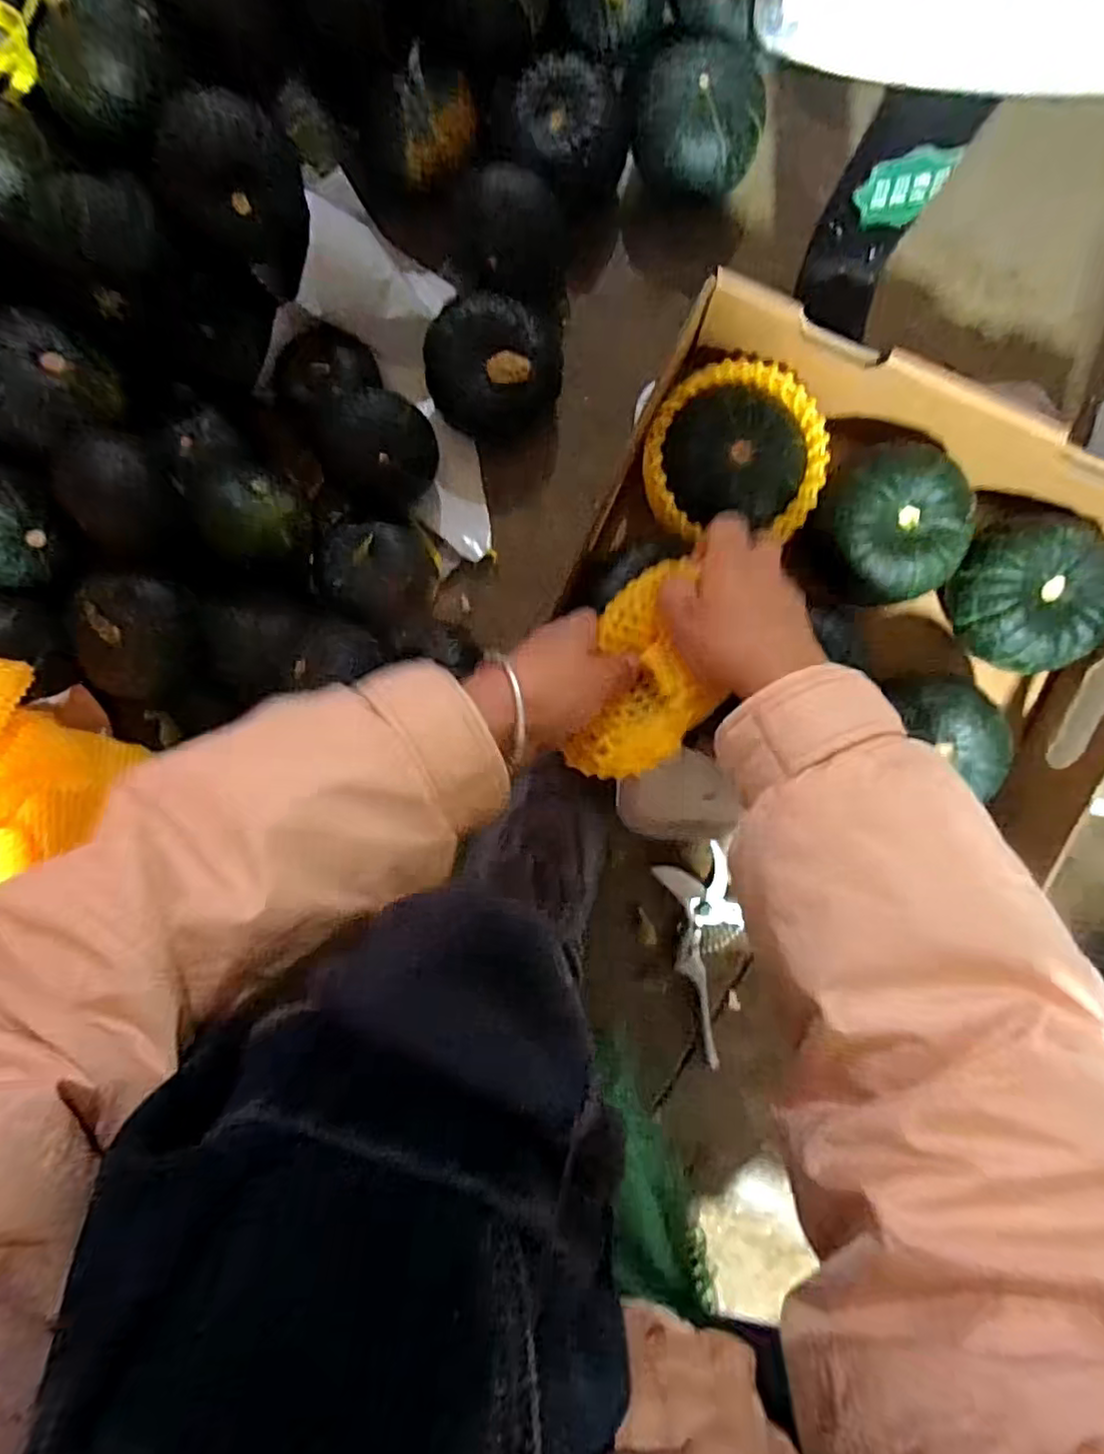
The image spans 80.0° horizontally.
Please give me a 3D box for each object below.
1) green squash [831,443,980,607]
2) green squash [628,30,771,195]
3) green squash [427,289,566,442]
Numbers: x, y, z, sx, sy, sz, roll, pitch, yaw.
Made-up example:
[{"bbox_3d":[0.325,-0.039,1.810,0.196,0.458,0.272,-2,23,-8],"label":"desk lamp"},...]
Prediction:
[{"bbox_3d":[0.220,-0.127,0.424,0.073,0.056,0.087,-10,92,3],"label":"green squash"},{"bbox_3d":[0.112,-0.458,0.510,0.096,0.071,0.081,4,93,3],"label":"green squash"},{"bbox_3d":[-0.046,-0.284,0.521,0.105,0.068,0.101,-1,93,3],"label":"green squash"}]

